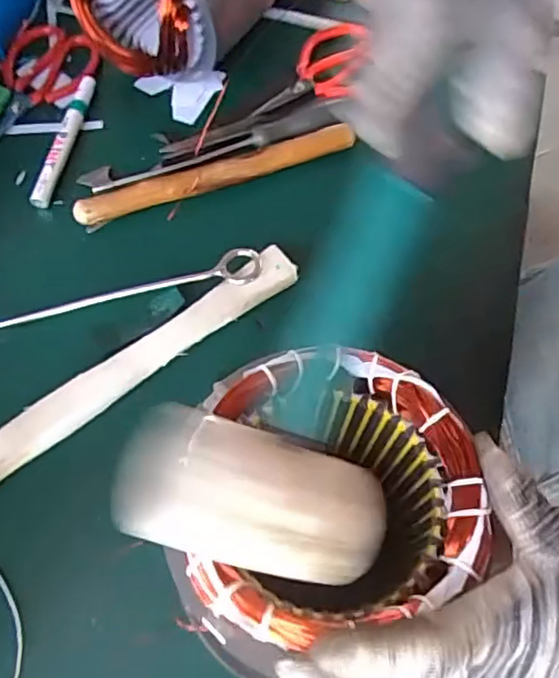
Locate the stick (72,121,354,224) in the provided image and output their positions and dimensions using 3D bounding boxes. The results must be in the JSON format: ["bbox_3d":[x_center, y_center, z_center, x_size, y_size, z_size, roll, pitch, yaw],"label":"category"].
[{"bbox_3d":[-0.053,-0.145,0.534,0.245,0.020,0.025,-20,67,-8],"label":"stick"}]

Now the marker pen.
[{"bbox_3d":[-0.196,-0.181,0.563,0.021,0.018,0.138,10,67,5],"label":"marker pen"}]

